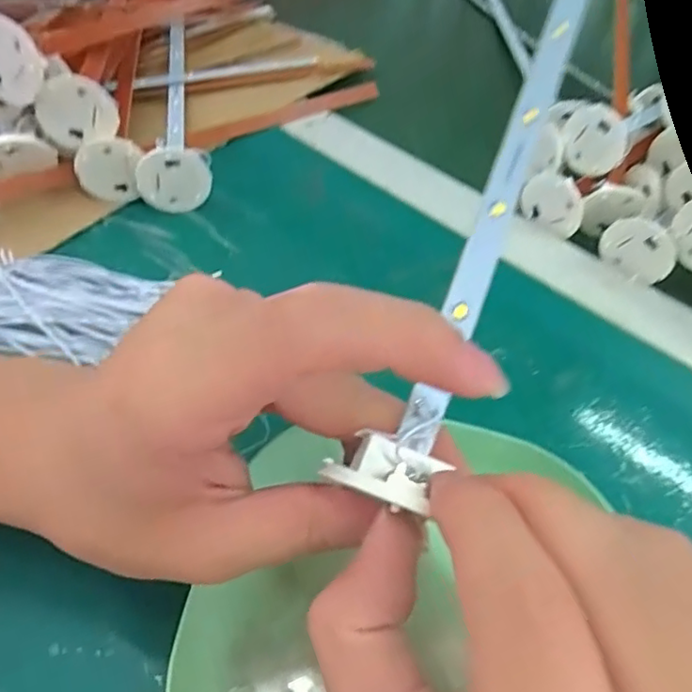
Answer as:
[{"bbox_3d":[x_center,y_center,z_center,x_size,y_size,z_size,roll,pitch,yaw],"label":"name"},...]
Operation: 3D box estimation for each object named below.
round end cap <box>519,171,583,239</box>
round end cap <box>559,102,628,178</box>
[{"bbox_3d":[0.121,-0.082,0.348,0.008,0.031,0.037,-19,49,-43],"label":"round end cap"},{"bbox_3d":[0.146,-0.122,0.350,0.037,0.035,0.013,32,56,19],"label":"round end cap"}]

